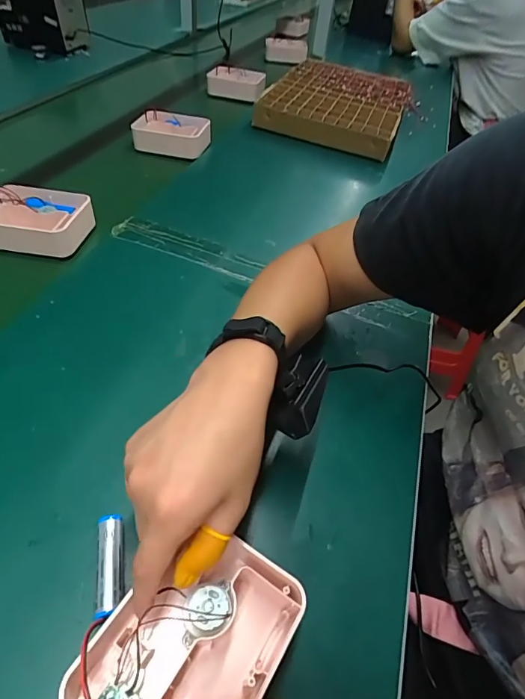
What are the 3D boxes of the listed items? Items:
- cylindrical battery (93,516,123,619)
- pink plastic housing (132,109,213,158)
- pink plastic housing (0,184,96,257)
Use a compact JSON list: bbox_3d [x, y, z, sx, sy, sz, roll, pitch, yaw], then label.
[{"bbox_3d":[-0.108,0.154,0.297,0.017,0.021,0.066,-3,47,-15],"label":"cylindrical battery"},{"bbox_3d":[-0.173,-0.424,0.810,0.143,0.050,0.091,12,45,-1],"label":"pink plastic housing"},{"bbox_3d":[-0.307,-0.178,0.563,0.132,0.039,0.095,10,48,-2],"label":"pink plastic housing"}]

